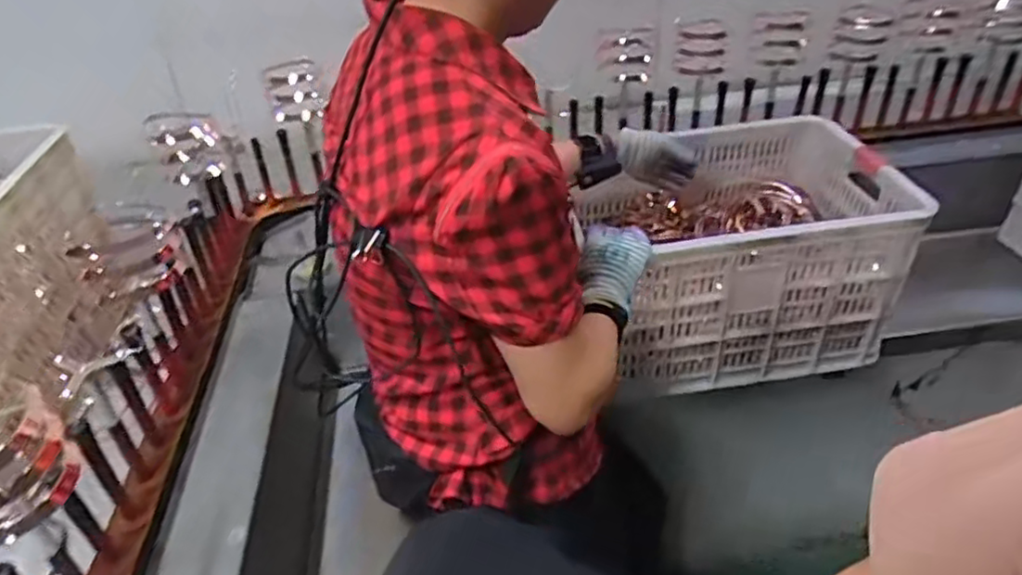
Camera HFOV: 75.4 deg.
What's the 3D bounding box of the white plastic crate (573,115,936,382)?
[{"bbox_3d":[0.365,-0.069,1.051,0.424,0.292,0.300,-7,36,-2],"label":"white plastic crate"}]

